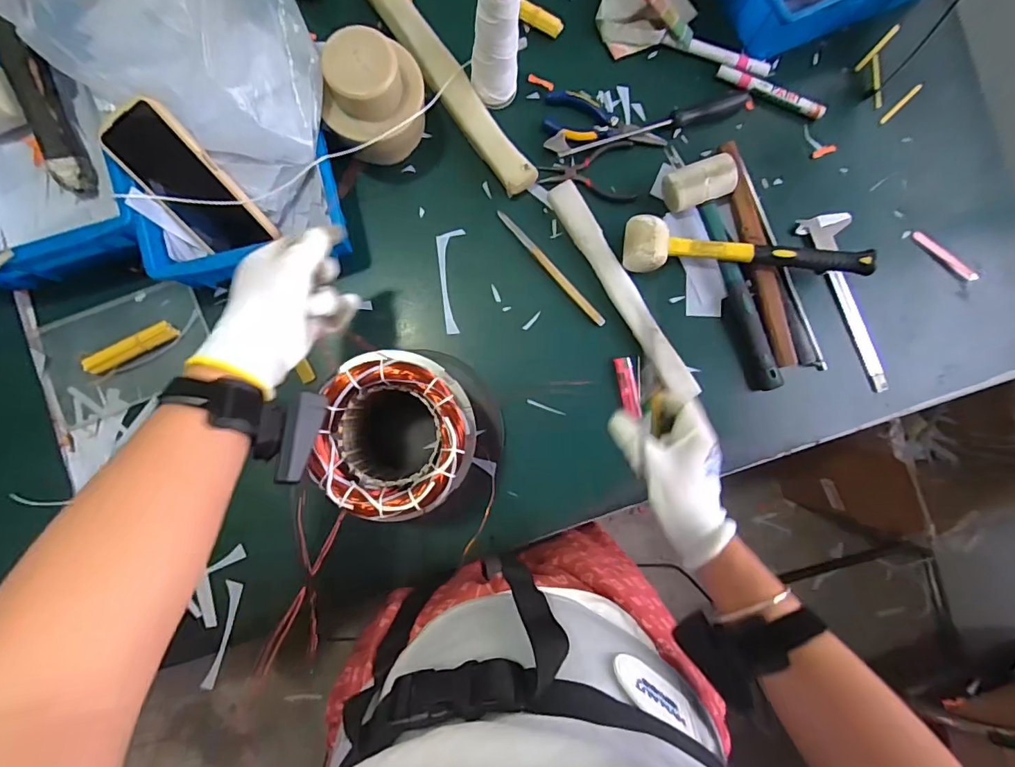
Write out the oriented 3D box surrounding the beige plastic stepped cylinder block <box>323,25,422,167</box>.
[{"bbox_3d":[-0.139,-0.288,0.519,0.101,0.132,0.088,-3,88,-3],"label":"beige plastic stepped cylinder block"}]

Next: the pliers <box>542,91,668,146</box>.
[{"bbox_3d":[0.120,-0.323,0.593,0.148,0.014,0.065,6,87,-2],"label":"pliers"}]

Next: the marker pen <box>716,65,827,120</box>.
[{"bbox_3d":[0.330,-0.365,0.606,0.138,0.019,0.019,27,87,-1],"label":"marker pen"}]

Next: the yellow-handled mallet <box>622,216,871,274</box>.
[{"bbox_3d":[0.277,-0.155,0.570,0.280,0.055,0.063,2,88,-3],"label":"yellow-handled mallet"}]

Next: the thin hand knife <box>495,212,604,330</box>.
[{"bbox_3d":[0.053,-0.139,0.582,0.012,0.009,0.181,-42,90,-4],"label":"thin hand knife"}]

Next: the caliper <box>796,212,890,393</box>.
[{"bbox_3d":[0.435,-0.105,0.605,0.060,0.012,0.231,-23,89,-3],"label":"caliper"}]

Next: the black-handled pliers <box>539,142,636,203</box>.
[{"bbox_3d":[0.098,-0.252,0.589,0.117,0.008,0.069,-9,88,-3],"label":"black-handled pliers"}]

